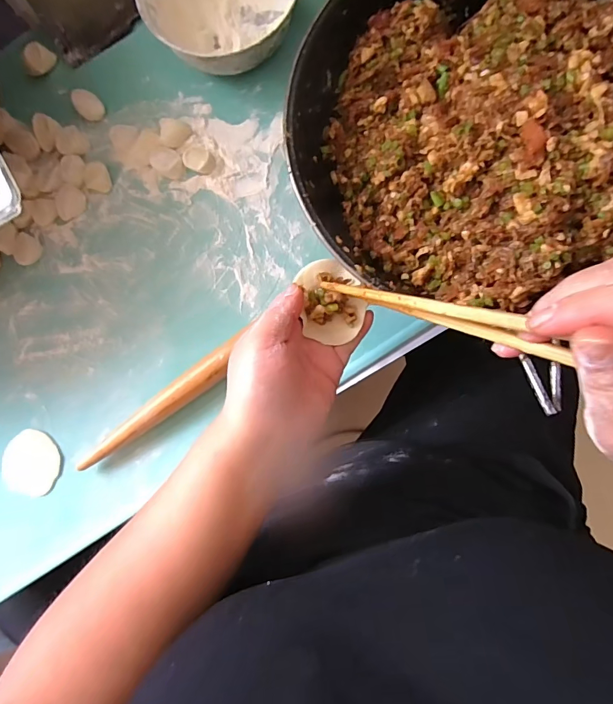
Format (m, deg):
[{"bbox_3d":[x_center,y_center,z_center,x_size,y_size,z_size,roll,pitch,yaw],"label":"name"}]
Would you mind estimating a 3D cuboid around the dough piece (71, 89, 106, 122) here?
[{"bbox_3d":[-0.223,-0.253,0.418,0.023,0.012,0.033,-41,85,2],"label":"dough piece"}]

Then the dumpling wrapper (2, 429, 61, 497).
[{"bbox_3d":[-0.268,0.109,0.401,0.054,0.005,0.058,0,90,2],"label":"dumpling wrapper"}]

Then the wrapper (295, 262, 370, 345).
[{"bbox_3d":[0.018,-0.039,0.297,0.045,0.022,0.059,-16,86,4],"label":"wrapper"}]

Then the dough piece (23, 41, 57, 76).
[{"bbox_3d":[-0.279,-0.304,0.426,0.032,0.009,0.026,-51,128,-3],"label":"dough piece"}]

